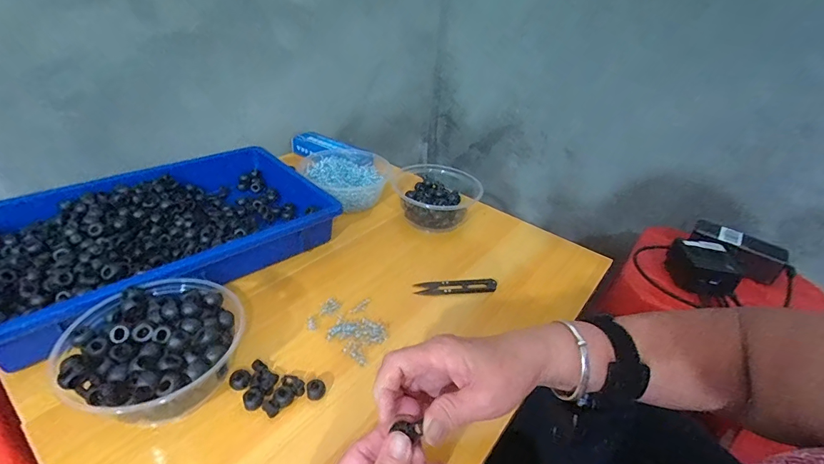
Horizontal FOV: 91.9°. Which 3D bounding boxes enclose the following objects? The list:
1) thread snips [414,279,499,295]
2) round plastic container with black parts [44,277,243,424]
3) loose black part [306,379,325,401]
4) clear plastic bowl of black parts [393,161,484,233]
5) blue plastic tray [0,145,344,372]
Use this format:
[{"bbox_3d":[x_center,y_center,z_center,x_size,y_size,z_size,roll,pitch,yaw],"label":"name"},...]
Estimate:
[{"bbox_3d":[0.055,0.068,0.491,0.101,0.009,0.021,2,34,-7],"label":"thread snips"},{"bbox_3d":[-0.214,0.105,0.343,0.125,0.063,0.128,4,34,-3],"label":"round plastic container with black parts"},{"bbox_3d":[-0.087,0.142,0.359,0.017,0.013,0.015,-5,35,-17],"label":"loose black part"},{"bbox_3d":[0.033,-0.055,0.623,0.131,0.056,0.153,9,34,4],"label":"clear plastic bowl of black parts"},{"bbox_3d":[-0.299,-0.007,0.490,0.366,0.051,0.253,-23,44,-36],"label":"blue plastic tray"}]

